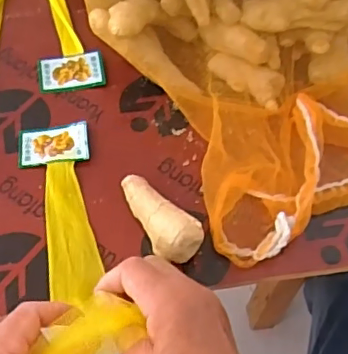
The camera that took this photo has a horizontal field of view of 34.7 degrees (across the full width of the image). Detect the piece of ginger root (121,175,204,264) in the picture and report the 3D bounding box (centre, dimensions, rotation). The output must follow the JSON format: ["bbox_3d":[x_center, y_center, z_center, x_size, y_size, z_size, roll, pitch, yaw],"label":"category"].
[{"bbox_3d":[-0.015,0.034,0.436,0.083,0.036,0.033,41,66,18],"label":"piece of ginger root"}]

